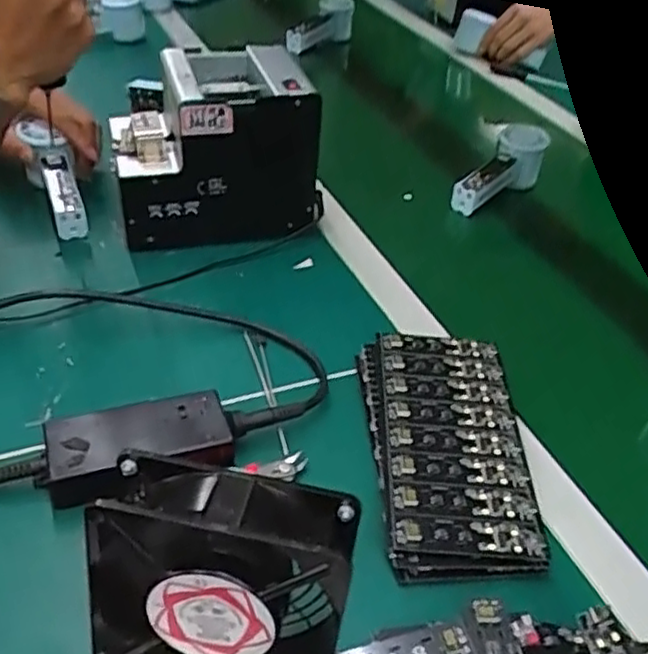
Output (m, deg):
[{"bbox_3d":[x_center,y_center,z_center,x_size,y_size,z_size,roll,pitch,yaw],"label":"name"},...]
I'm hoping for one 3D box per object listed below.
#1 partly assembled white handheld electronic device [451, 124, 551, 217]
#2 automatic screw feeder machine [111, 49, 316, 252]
[{"bbox_3d":[0.202,-0.176,0.786,0.054,0.061,0.140,26,44,21],"label":"partly assembled white handheld electronic device"},{"bbox_3d":[-0.107,-0.172,0.656,0.179,0.143,0.133,-11,44,-19],"label":"automatic screw feeder machine"}]

